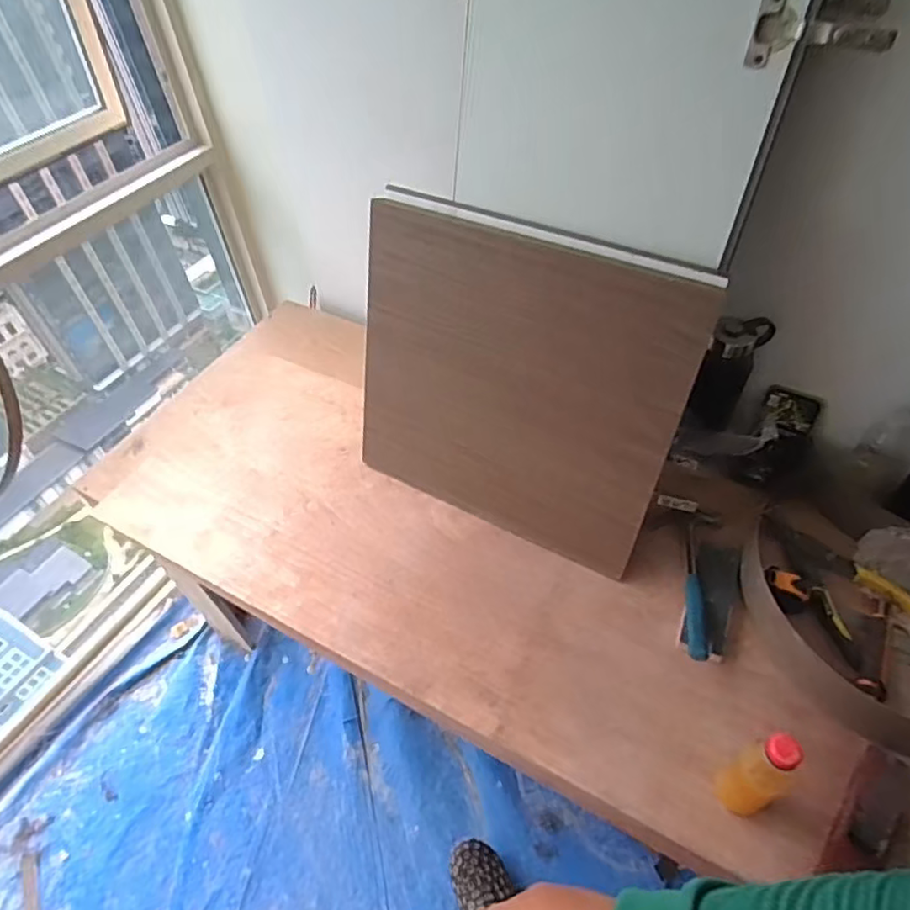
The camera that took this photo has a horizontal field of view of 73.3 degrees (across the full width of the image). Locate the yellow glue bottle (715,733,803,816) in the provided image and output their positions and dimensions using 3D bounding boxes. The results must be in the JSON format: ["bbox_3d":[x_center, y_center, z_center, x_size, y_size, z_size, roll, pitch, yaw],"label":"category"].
[{"bbox_3d":[0.313,0.340,0.641,0.041,0.185,0.048,-27,53,-18],"label":"yellow glue bottle"}]

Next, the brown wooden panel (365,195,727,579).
[{"bbox_3d":[0.072,-0.086,0.862,0.466,0.438,0.024,23,37,23],"label":"brown wooden panel"}]

